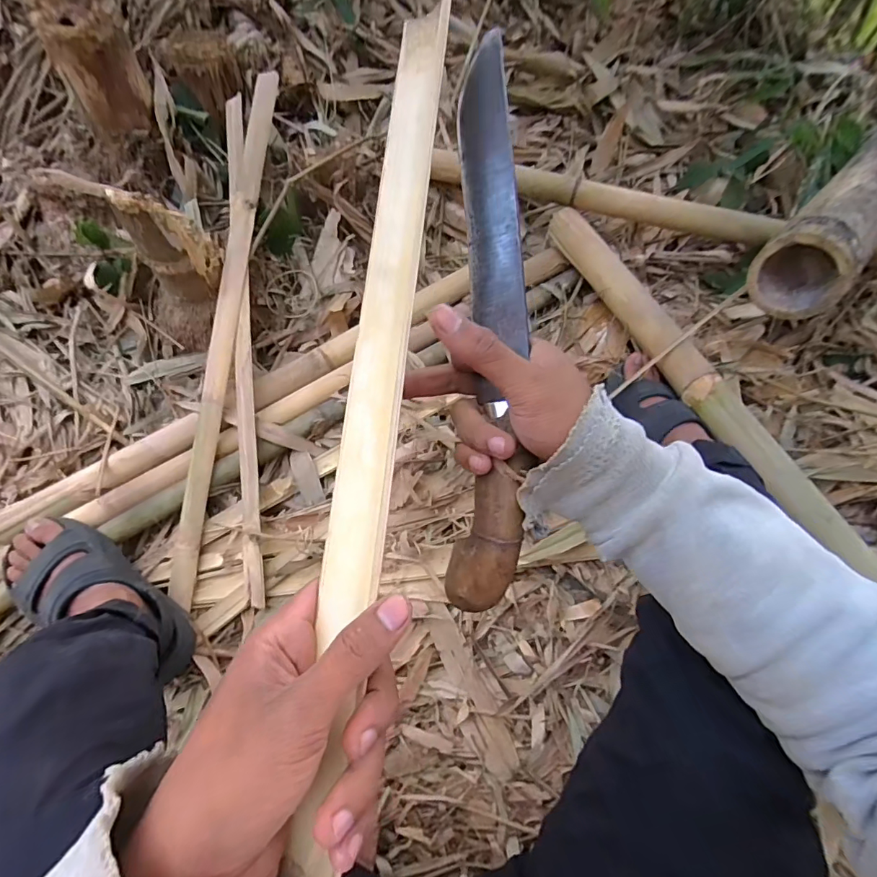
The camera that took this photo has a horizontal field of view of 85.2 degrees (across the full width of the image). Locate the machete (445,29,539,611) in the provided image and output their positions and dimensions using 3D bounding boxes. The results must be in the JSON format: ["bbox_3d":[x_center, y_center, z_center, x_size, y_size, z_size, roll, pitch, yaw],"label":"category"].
[{"bbox_3d":[0.031,-0.074,0.293,0.040,0.034,0.346,1,84,-3],"label":"machete"}]

